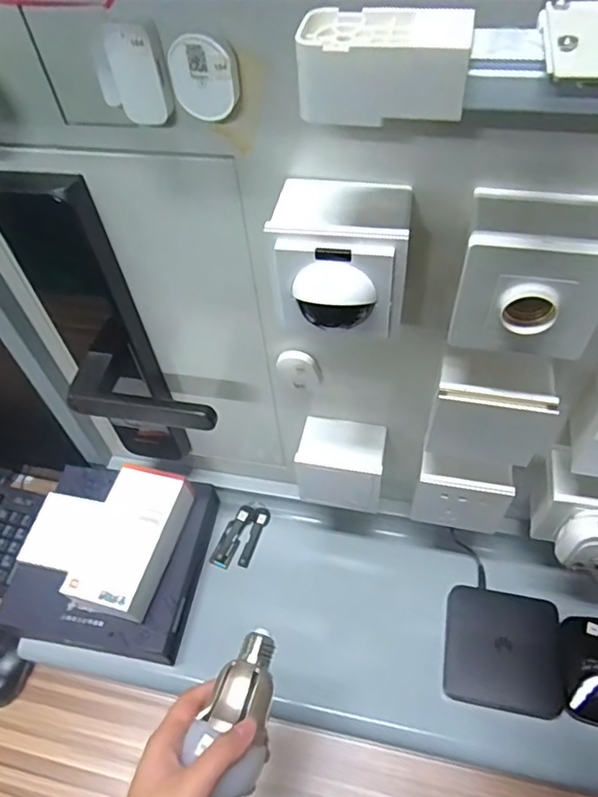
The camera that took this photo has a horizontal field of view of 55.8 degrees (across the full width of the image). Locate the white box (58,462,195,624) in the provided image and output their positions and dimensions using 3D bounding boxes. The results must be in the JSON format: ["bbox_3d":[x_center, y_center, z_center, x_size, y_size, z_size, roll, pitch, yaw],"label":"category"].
[{"bbox_3d":[-0.185,0.159,0.633,0.084,0.052,0.156,10,55,13],"label":"white box"}]

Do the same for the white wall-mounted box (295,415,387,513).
[{"bbox_3d":[0.046,0.069,0.587,0.084,0.091,0.057,10,55,13],"label":"white wall-mounted box"}]

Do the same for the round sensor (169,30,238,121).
[{"bbox_3d":[-0.055,-0.183,0.322,0.036,0.044,0.007,4,54,9],"label":"round sensor"}]

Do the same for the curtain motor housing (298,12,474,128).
[{"bbox_3d":[0.041,-0.158,0.268,0.076,0.034,0.042,6,54,10],"label":"curtain motor housing"}]

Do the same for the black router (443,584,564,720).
[{"bbox_3d":[0.214,0.263,0.594,0.111,0.033,0.111,6,54,11],"label":"black router"}]

